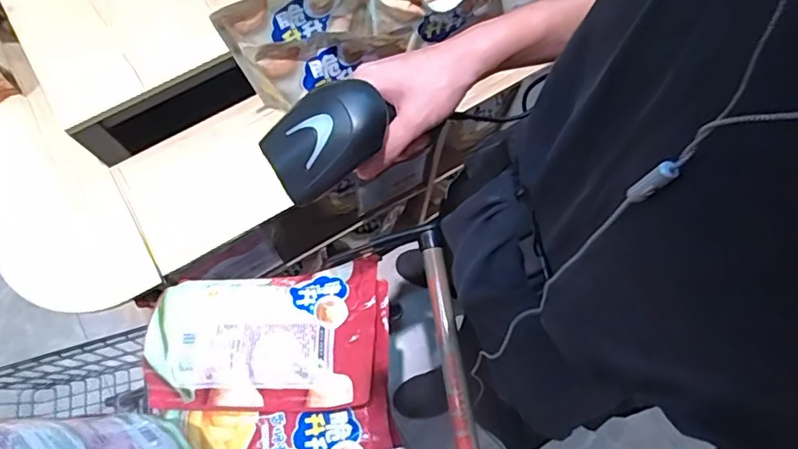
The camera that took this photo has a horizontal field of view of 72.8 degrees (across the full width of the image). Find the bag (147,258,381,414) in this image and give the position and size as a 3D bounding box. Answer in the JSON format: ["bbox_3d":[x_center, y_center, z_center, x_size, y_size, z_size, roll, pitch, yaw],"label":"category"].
[{"bbox_3d":[-0.162,0.138,0.653,0.268,0.066,0.167,-6,74,-1],"label":"bag"}]

